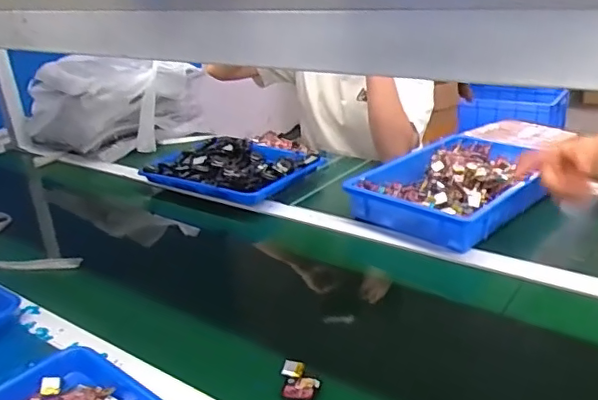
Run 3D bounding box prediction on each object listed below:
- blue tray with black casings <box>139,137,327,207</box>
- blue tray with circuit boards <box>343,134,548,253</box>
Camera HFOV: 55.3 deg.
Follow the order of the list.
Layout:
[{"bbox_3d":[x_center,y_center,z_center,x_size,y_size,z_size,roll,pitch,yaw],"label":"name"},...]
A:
[{"bbox_3d":[-0.139,-0.074,1.222,0.322,0.053,0.254,13,30,34],"label":"blue tray with black casings"},{"bbox_3d":[0.284,-0.035,1.015,0.248,0.057,0.352,16,32,39],"label":"blue tray with circuit boards"}]

